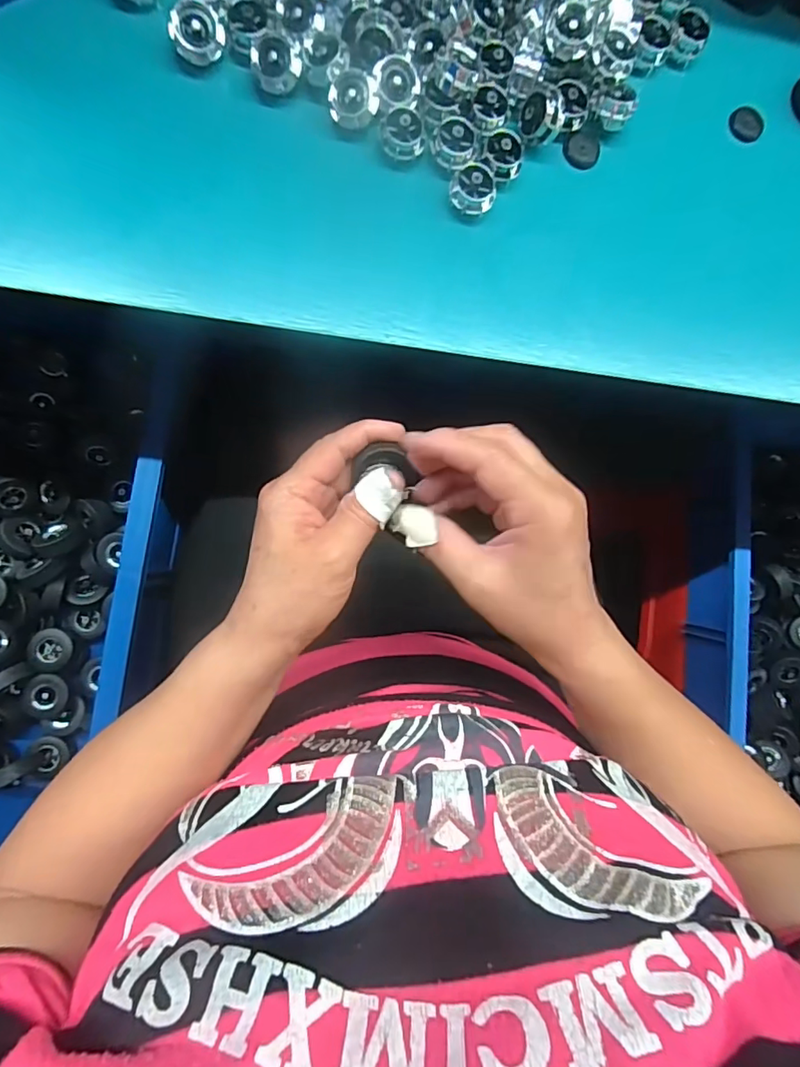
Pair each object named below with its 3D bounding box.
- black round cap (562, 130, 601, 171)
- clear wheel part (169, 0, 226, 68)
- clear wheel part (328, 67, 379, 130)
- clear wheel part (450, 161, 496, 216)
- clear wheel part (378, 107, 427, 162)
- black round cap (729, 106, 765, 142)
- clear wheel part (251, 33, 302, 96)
[{"bbox_3d":[0.106,-0.224,0.301,0.023,0.004,0.021,1,85,-7],"label":"black round cap"},{"bbox_3d":[-0.102,-0.253,0.263,0.026,0.017,0.022,-12,86,-8],"label":"clear wheel part"},{"bbox_3d":[-0.025,-0.228,0.273,0.025,0.015,0.023,3,84,-7],"label":"clear wheel part"},{"bbox_3d":[0.040,-0.185,0.281,0.024,0.017,0.026,1,85,-7],"label":"clear wheel part"},{"bbox_3d":[0.001,-0.211,0.276,0.025,0.015,0.022,13,83,-6],"label":"clear wheel part"},{"bbox_3d":[0.215,-0.254,0.320,0.020,0.006,0.021,1,85,-7],"label":"black round cap"},{"bbox_3d":[-0.064,-0.243,0.269,0.024,0.018,0.020,-7,86,-8],"label":"clear wheel part"}]

